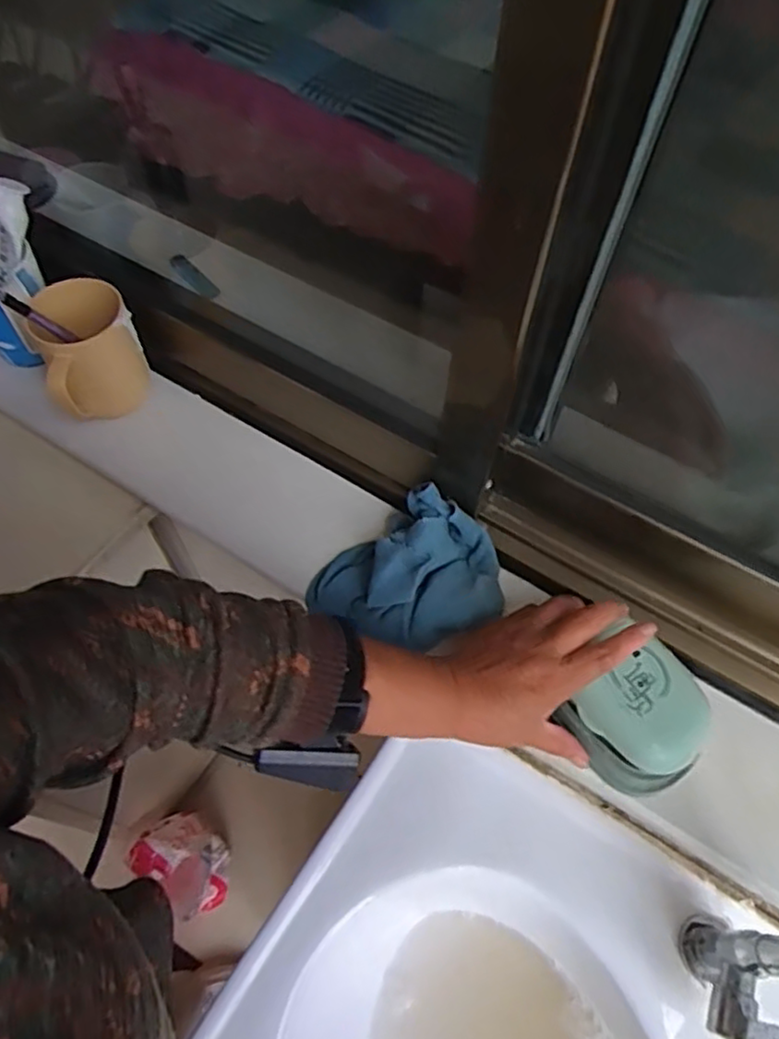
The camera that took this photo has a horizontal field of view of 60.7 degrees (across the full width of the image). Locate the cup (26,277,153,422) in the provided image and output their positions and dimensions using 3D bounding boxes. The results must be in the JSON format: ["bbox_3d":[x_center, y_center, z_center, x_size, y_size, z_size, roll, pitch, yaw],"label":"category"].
[{"bbox_3d":[-0.275,-0.153,0.618,0.084,0.097,0.088,-19,62,-13],"label":"cup"}]

